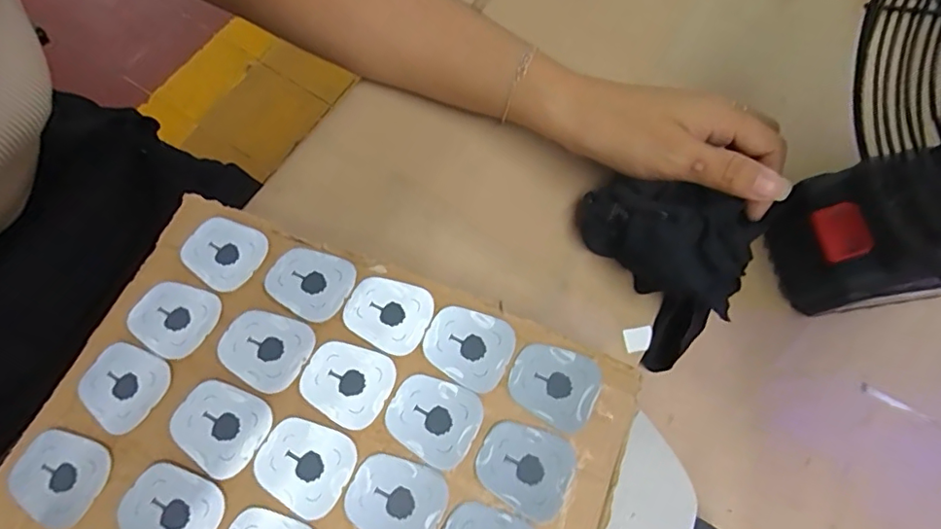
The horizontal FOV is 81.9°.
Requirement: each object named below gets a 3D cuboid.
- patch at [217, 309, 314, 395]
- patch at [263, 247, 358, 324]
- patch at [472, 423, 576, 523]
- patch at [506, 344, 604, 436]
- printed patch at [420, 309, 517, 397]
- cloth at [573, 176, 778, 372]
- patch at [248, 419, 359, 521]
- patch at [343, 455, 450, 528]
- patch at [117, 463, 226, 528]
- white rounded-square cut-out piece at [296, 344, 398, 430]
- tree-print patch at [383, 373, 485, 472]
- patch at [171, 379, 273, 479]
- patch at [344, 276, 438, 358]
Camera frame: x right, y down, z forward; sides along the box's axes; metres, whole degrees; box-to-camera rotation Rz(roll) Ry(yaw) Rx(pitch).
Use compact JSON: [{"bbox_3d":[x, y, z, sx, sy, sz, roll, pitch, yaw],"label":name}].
[{"bbox_3d":[-0.091,0.037,0.242,0.037,0.004,0.032,30,71,3],"label":"patch"},{"bbox_3d":[-0.076,0.008,0.257,0.038,0.004,0.032,25,65,7],"label":"patch"},{"bbox_3d":[0.023,0.084,0.225,0.038,0.004,0.032,29,71,3],"label":"patch"},{"bbox_3d":[0.037,0.052,0.239,0.038,0.004,0.033,31,71,4],"label":"patch"},{"bbox_3d":[-0.001,0.036,0.244,0.038,0.004,0.033,31,71,4],"label":"printed patch"},{"bbox_3d":[0.099,0.003,0.305,0.092,0.096,0.023,23,29,23],"label":"cloth"},{"bbox_3d":[-0.069,0.082,0.223,0.038,0.004,0.033,30,71,3],"label":"patch"},{"bbox_3d":[-0.030,0.095,0.218,0.038,0.004,0.032,29,71,3],"label":"patch"},{"bbox_3d":[-0.121,0.100,0.217,0.038,0.004,0.033,32,71,4],"label":"patch"},{"bbox_3d":[-0.054,0.051,0.236,0.038,0.004,0.033,28,71,3],"label":"white rounded-square cut-out piece"},{"bbox_3d":[-0.016,0.065,0.231,0.038,0.004,0.033,30,71,3],"label":"tree-print patch"},{"bbox_3d":[-0.107,0.068,0.229,0.038,0.004,0.033,30,71,3],"label":"patch"},{"bbox_3d":[-0.038,0.022,0.250,0.038,0.004,0.033,27,71,2],"label":"patch"}]

